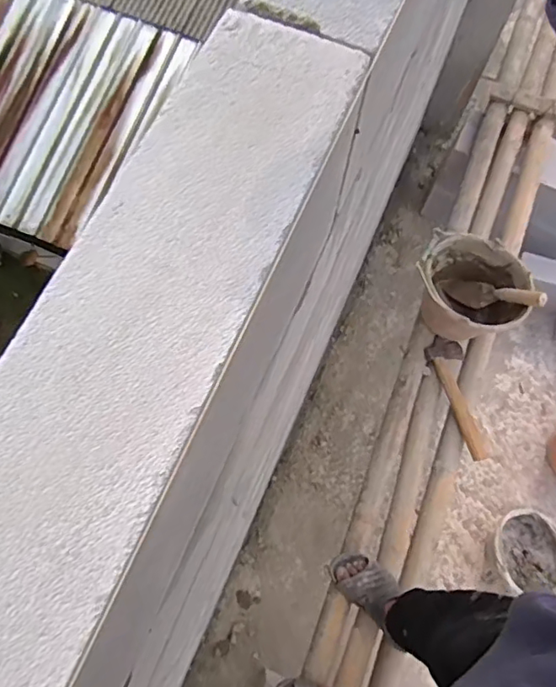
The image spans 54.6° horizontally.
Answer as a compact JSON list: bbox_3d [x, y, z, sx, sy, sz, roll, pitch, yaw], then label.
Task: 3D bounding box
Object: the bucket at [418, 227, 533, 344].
[{"bbox_3d":[0.523,-0.139,1.507,0.257,0.233,0.309,-38,75,-14],"label":"bucket"}]

